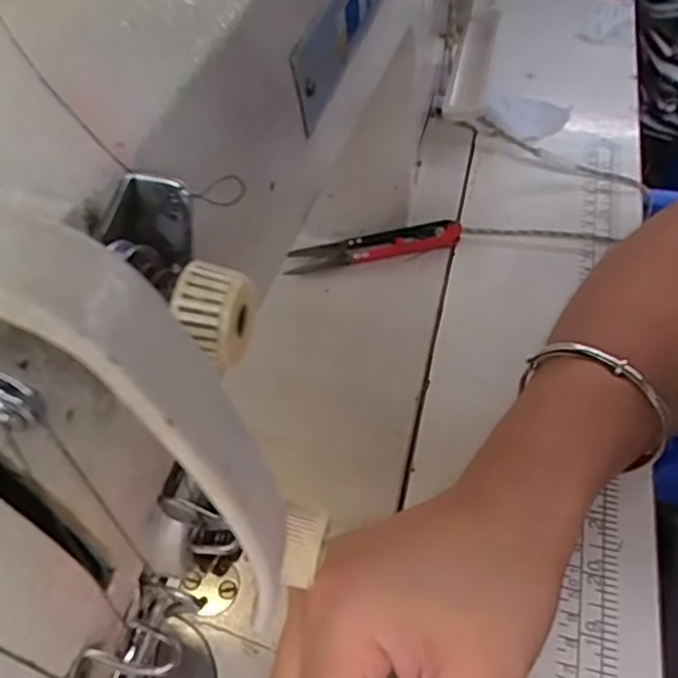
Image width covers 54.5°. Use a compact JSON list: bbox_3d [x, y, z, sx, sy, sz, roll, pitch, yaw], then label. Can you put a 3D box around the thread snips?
[{"bbox_3d":[0.022,-0.057,0.395,0.104,0.009,0.025,-11,53,-8],"label":"thread snips"}]

